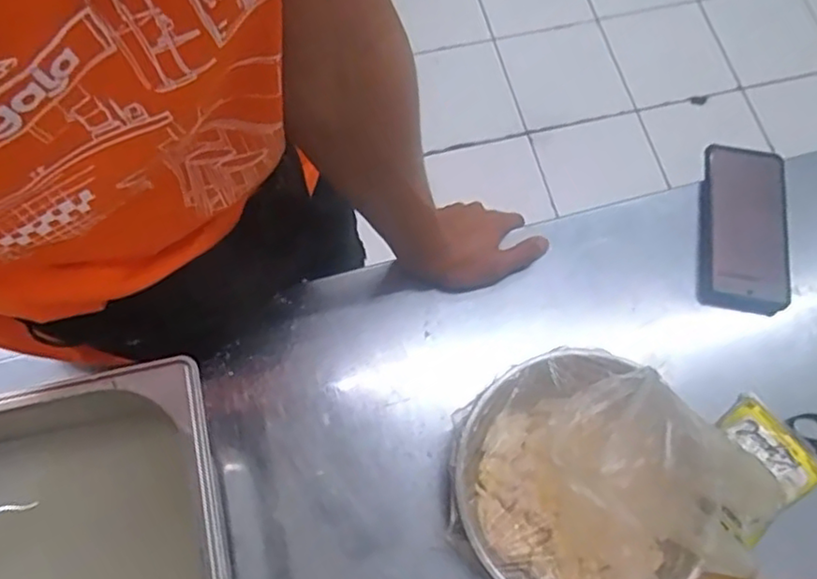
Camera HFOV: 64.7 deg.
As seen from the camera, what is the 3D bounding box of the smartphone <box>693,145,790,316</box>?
[{"bbox_3d":[0.329,-0.064,0.635,0.084,0.019,0.171,10,71,1],"label":"smartphone"}]

